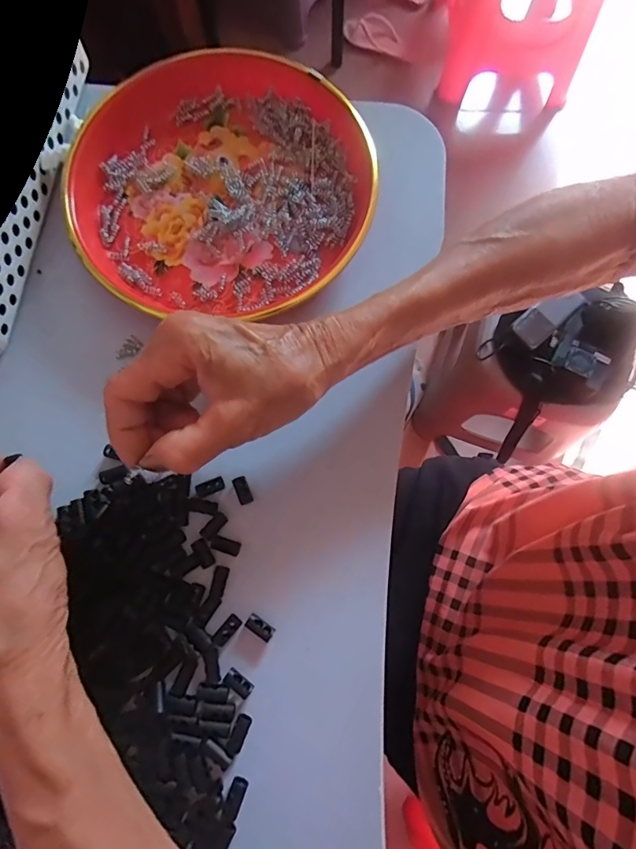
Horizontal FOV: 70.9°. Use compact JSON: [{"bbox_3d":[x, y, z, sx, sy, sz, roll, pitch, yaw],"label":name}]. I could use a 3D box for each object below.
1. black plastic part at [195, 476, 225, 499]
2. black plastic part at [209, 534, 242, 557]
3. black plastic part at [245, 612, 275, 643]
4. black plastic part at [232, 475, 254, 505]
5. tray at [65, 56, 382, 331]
[{"bbox_3d":[-0.071,0.041,0.295,0.018,0.004,0.009,-25,77,-6],"label":"black plastic part"},{"bbox_3d":[-0.059,0.077,0.285,0.018,0.004,0.009,21,77,5],"label":"black plastic part"},{"bbox_3d":[-0.036,0.124,0.274,0.018,0.005,0.009,34,79,8],"label":"black plastic part"},{"bbox_3d":[-0.050,0.043,0.294,0.009,0.005,0.018,-23,77,-5],"label":"black plastic part"},{"bbox_3d":[-0.072,-0.182,0.333,0.214,0.028,0.210,0,76,0],"label":"tray"}]

